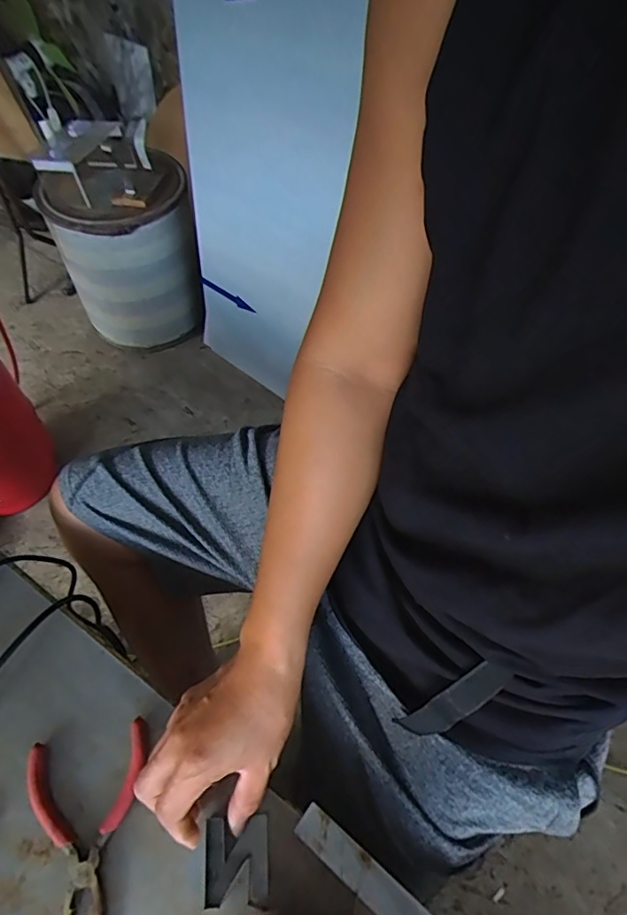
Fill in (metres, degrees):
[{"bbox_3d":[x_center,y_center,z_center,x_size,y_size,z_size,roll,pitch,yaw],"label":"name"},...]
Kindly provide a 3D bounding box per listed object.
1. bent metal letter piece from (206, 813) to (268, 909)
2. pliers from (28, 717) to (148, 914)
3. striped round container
[{"bbox_3d":[-0.059,0.307,0.396,0.048,0.017,0.053,0,51,-6],"label":"bent metal letter piece"},{"bbox_3d":[-0.174,0.293,0.401,0.090,0.018,0.144,-9,57,-8],"label":"pliers"},{"bbox_3d":[-0.561,-0.646,1.595,0.388,0.542,0.378,-10,57,-10],"label":"striped round container"}]

